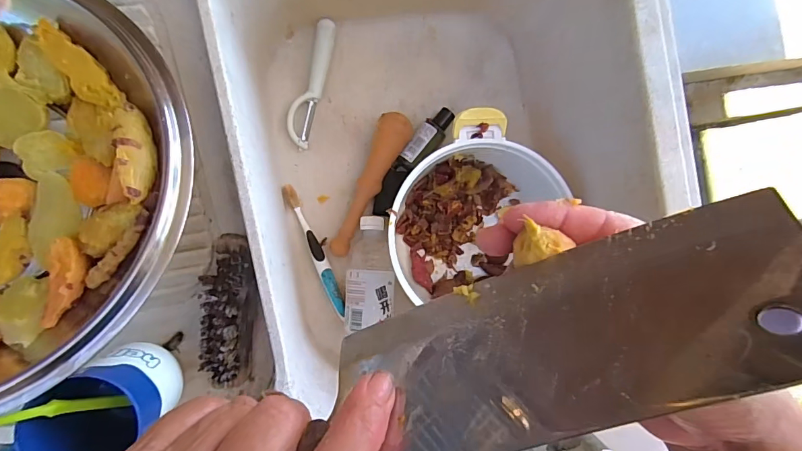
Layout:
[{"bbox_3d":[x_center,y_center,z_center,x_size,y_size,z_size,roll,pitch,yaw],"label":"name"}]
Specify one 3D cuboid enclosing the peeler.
[{"bbox_3d":[-0.112,-0.175,0.524,0.031,0.033,0.157,14,87,-8],"label":"peeler"}]

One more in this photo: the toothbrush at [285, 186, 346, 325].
[{"bbox_3d":[-0.106,0.033,0.528,0.018,0.012,0.177,-23,92,-8],"label":"toothbrush"}]

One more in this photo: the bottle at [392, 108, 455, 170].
[{"bbox_3d":[0.031,-0.110,0.550,0.032,0.028,0.100,36,84,-6],"label":"bottle"}]

